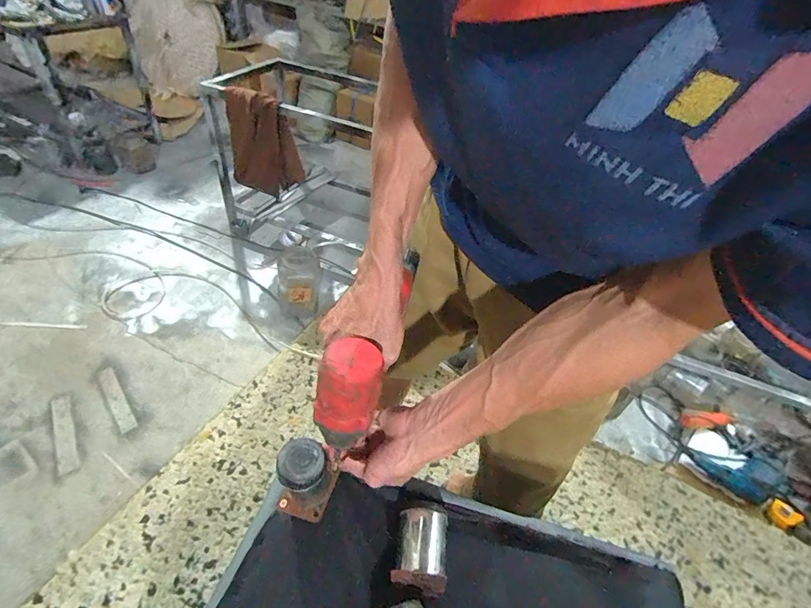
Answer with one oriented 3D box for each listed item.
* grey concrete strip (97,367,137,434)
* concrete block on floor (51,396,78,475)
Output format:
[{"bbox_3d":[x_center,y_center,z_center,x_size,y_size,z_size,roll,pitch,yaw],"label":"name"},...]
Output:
[{"bbox_3d":[-0.859,0.282,1.227,0.042,0.011,0.270,-29,49,-31],"label":"grey concrete strip"},{"bbox_3d":[-0.942,0.350,1.137,0.046,0.011,0.251,-22,52,-28],"label":"concrete block on floor"}]

